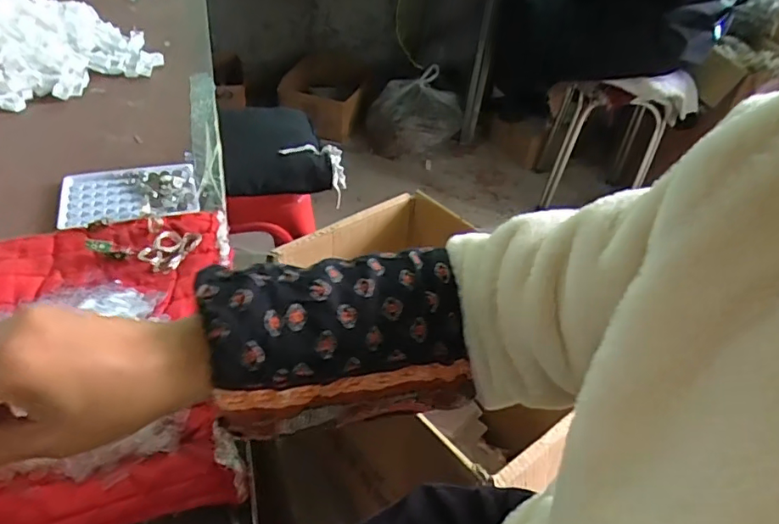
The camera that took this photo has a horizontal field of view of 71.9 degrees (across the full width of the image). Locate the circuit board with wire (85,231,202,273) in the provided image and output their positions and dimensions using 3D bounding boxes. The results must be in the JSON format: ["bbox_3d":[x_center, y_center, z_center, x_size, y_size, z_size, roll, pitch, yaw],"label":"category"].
[{"bbox_3d":[-0.225,-0.018,0.496,0.083,0.018,0.052,10,41,3],"label":"circuit board with wire"}]

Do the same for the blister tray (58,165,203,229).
[{"bbox_3d":[-0.271,-0.073,0.561,0.130,0.011,0.094,-9,44,-19],"label":"blister tray"}]

